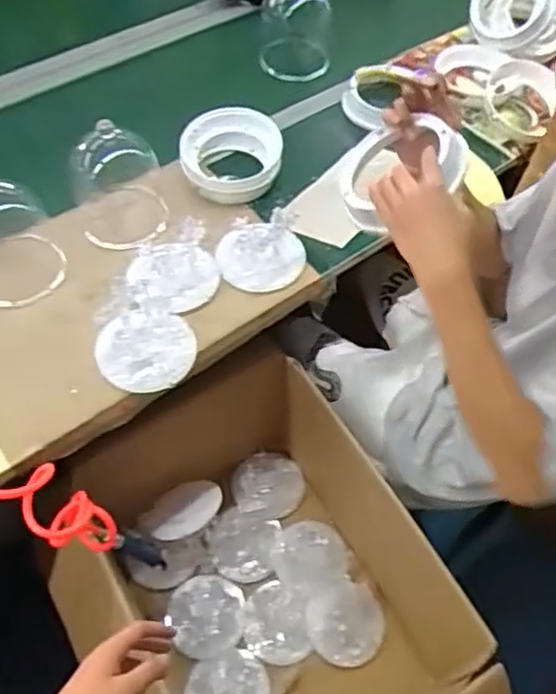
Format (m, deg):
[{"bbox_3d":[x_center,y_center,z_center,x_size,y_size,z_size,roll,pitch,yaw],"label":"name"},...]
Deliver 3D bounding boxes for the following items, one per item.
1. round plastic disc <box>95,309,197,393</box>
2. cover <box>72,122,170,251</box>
[{"bbox_3d":[-0.177,0.005,0.916,0.128,0.027,0.111,-9,67,-12],"label":"round plastic disc"},{"bbox_3d":[-0.245,-0.239,1.045,0.138,0.180,0.135,-12,56,-10],"label":"cover"}]

